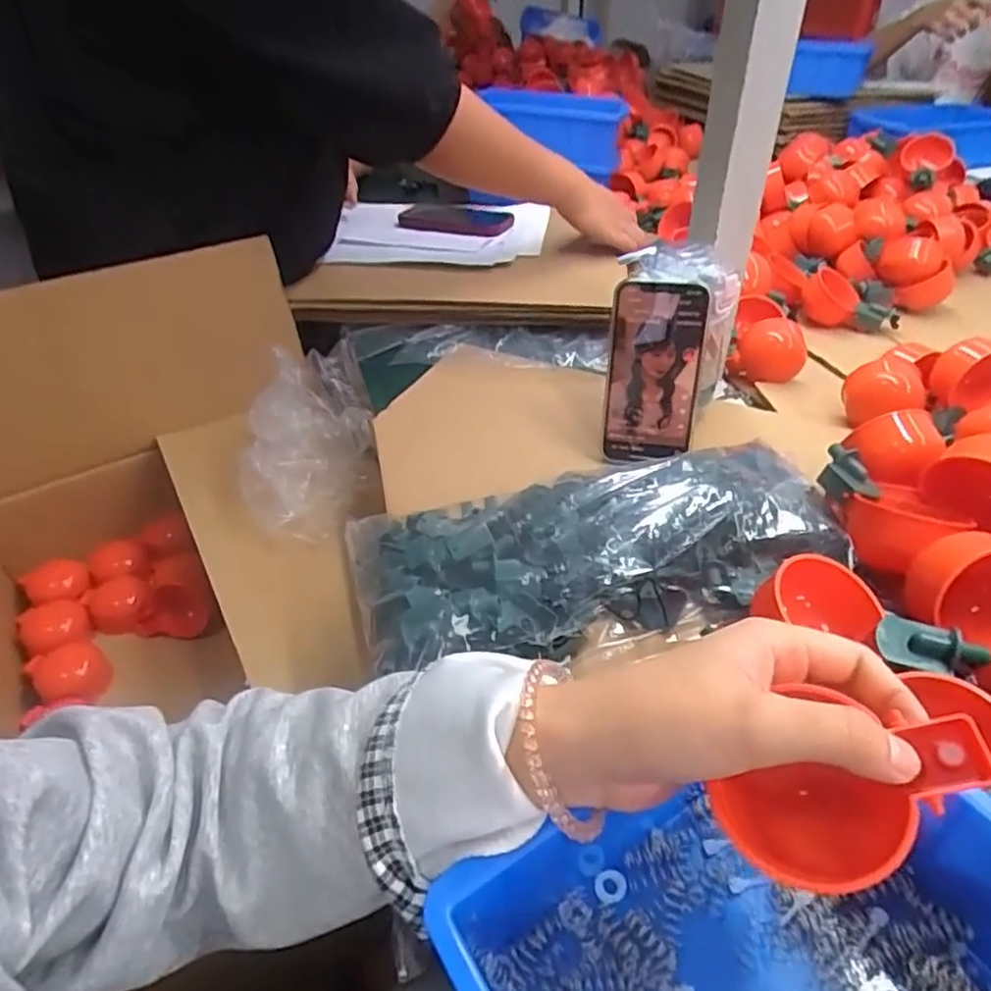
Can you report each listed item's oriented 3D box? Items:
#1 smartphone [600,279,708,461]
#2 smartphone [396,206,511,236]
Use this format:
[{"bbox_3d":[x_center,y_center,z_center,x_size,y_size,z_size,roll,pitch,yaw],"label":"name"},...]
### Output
[{"bbox_3d":[0.125,-0.095,0.511,0.070,0.139,0.014,6,20,11],"label":"smartphone"},{"bbox_3d":[-0.059,-0.386,0.899,0.159,0.013,0.076,13,43,19],"label":"smartphone"}]

